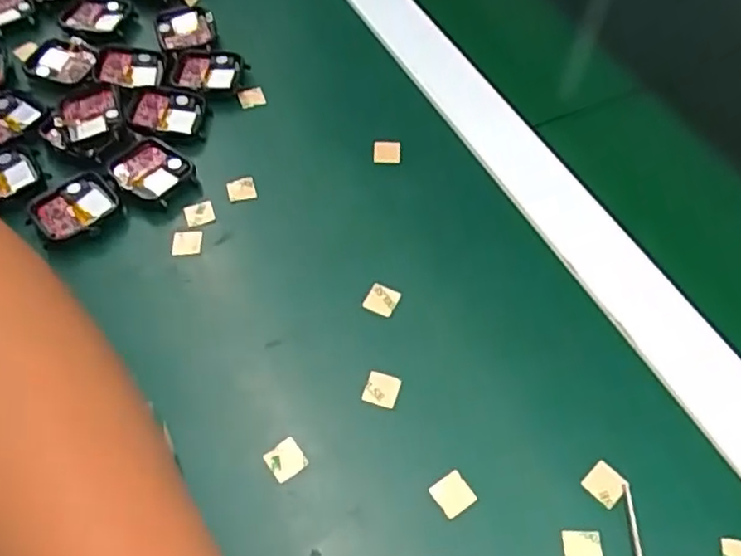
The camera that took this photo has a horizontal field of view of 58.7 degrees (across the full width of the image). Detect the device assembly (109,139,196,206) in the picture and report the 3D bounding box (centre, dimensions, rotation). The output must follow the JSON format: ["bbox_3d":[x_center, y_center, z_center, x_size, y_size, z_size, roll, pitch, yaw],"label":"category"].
[{"bbox_3d":[-0.125,-0.060,0.378,0.041,0.007,0.038,30,61,18],"label":"device assembly"}]

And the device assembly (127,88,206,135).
[{"bbox_3d":[-0.124,-0.101,0.397,0.041,0.007,0.034,1,56,0],"label":"device assembly"}]

